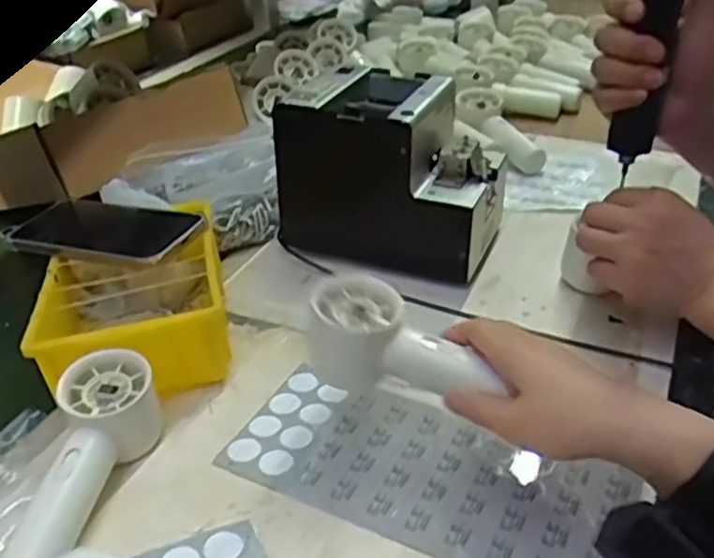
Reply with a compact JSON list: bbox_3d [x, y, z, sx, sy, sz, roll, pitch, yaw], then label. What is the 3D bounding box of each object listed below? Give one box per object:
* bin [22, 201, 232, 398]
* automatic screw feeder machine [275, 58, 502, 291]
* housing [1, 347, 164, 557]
[{"bbox_3d":[-0.171,0.014,0.569,0.135,0.059,0.180,-11,32,-11],"label":"bin"},{"bbox_3d":[0.037,-0.101,0.666,0.184,0.144,0.132,10,35,18],"label":"automatic screw feeder machine"},{"bbox_3d":[-0.160,0.110,0.435,0.058,0.055,0.144,-1,33,1],"label":"housing"}]

